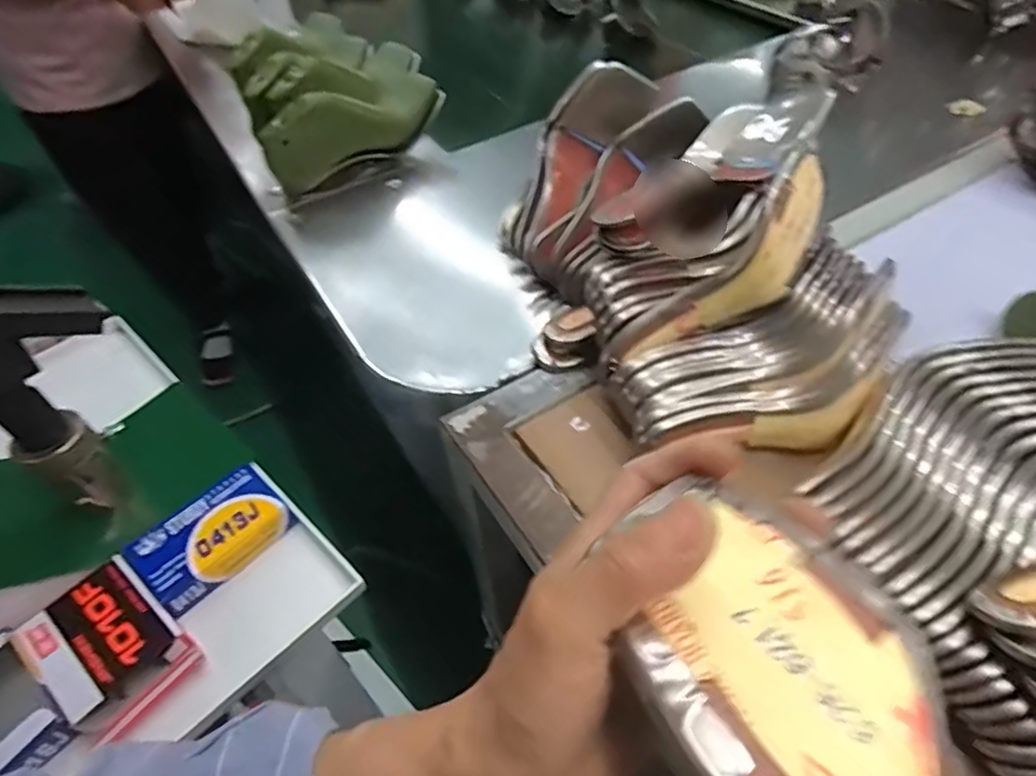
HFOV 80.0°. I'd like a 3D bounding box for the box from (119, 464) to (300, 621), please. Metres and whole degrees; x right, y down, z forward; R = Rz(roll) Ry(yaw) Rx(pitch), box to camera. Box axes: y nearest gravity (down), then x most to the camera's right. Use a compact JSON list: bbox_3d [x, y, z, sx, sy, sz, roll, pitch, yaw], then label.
[{"bbox_3d":[-0.264,0.128,0.537,0.072,0.036,0.121,32,58,28],"label":"box"}]

